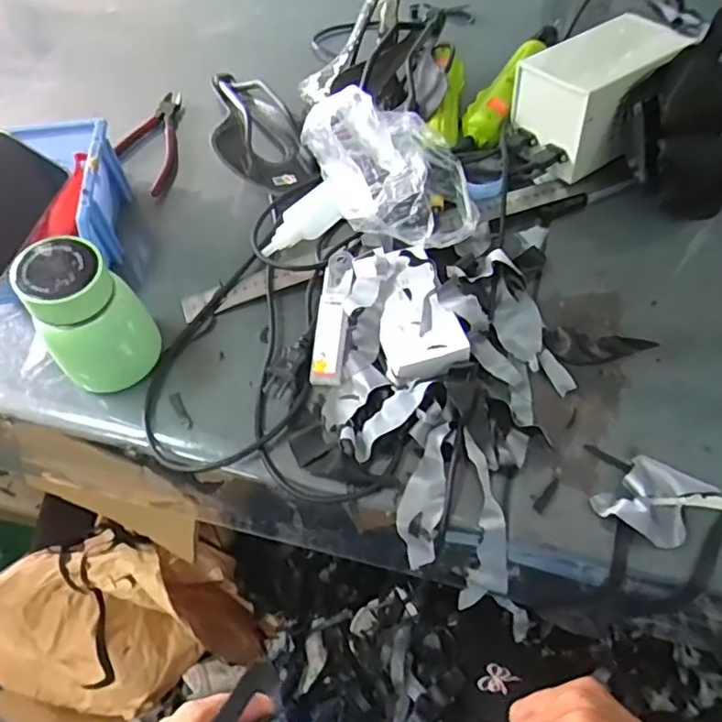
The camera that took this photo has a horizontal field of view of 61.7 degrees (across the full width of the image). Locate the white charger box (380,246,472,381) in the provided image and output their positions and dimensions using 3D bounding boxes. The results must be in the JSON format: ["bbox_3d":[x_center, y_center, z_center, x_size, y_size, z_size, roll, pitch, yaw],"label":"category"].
[{"bbox_3d":[0.043,-0.040,0.504,0.060,0.024,0.110,-15,59,-7],"label":"white charger box"}]

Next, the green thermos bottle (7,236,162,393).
[{"bbox_3d":[-0.211,-0.034,0.476,0.073,0.115,0.069,-19,59,-9],"label":"green thermos bottle"}]

